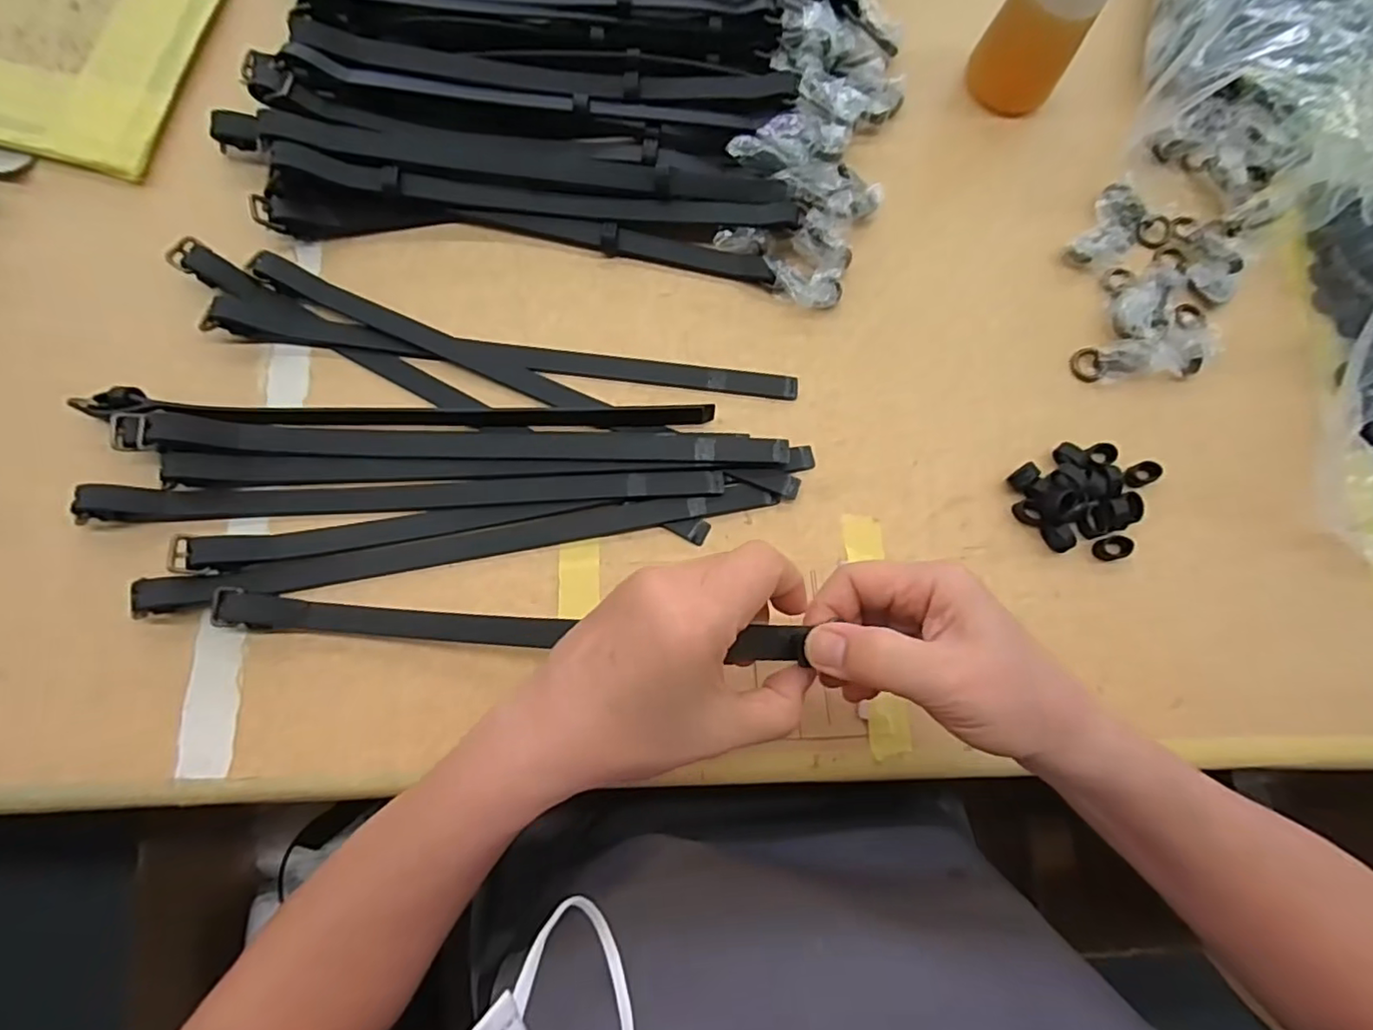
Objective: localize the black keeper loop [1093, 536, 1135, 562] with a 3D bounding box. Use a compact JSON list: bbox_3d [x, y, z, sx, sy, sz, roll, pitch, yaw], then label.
[{"bbox_3d":[0.262,0.020,0.374,0.024,0.006,0.014,-4,79,-5],"label":"black keeper loop"}]

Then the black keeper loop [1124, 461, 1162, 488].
[{"bbox_3d":[0.292,-0.026,0.388,0.021,0.004,0.014,-19,81,-8],"label":"black keeper loop"}]

